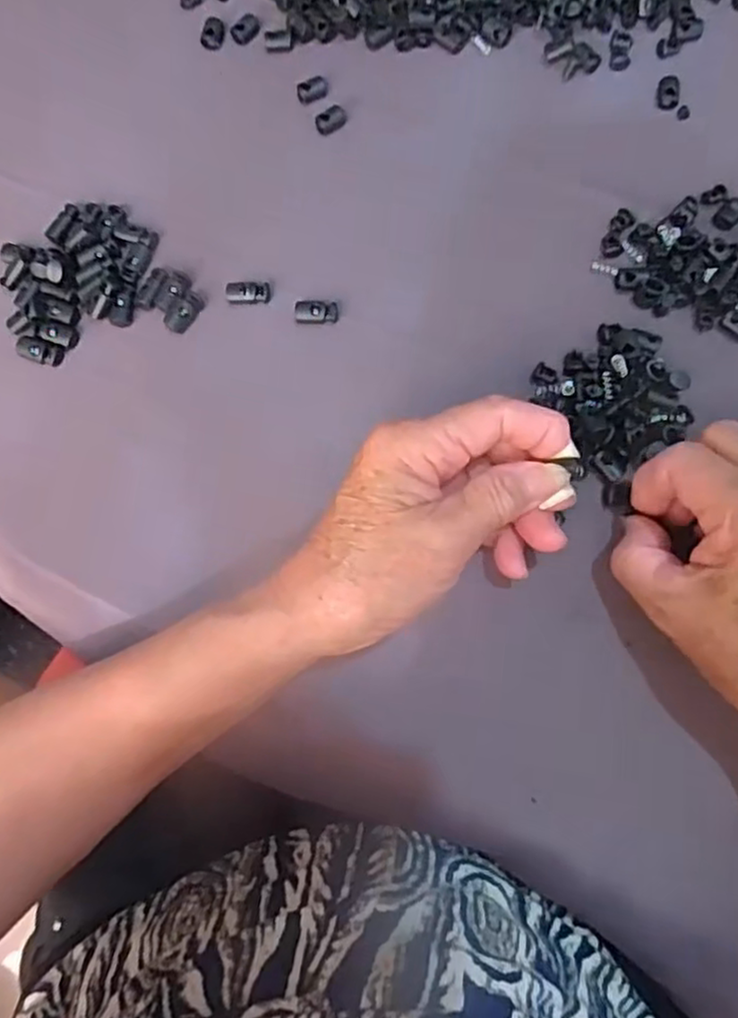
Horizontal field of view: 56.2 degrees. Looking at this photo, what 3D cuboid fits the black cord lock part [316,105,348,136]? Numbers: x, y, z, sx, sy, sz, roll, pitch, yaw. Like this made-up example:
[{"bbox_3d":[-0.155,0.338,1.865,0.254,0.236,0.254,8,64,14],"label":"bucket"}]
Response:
[{"bbox_3d":[-0.020,-0.205,0.363,0.017,0.007,0.011,-26,78,-5],"label":"black cord lock part"}]

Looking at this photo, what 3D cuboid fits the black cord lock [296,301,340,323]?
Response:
[{"bbox_3d":[-0.026,-0.096,0.337,0.021,0.006,0.010,0,77,1],"label":"black cord lock"}]

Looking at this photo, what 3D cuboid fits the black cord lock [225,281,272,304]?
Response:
[{"bbox_3d":[-0.059,-0.107,0.340,0.022,0.007,0.010,-2,77,1],"label":"black cord lock"}]

